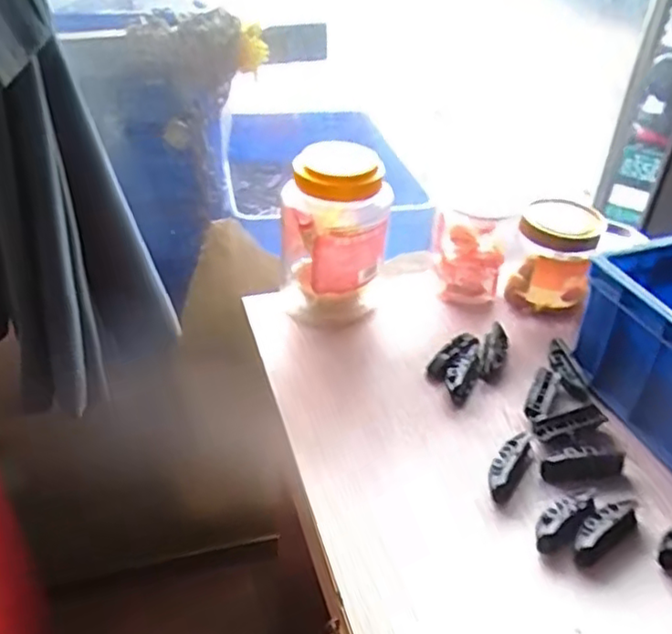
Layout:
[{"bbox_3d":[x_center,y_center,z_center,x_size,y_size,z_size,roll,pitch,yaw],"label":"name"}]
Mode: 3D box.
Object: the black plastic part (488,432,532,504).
[{"bbox_3d":[0.141,0.118,0.517,0.024,0.014,0.068,24,42,26],"label":"black plastic part"}]

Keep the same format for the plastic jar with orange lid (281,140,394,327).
[{"bbox_3d":[-0.003,-0.083,0.658,0.099,0.168,0.081,-7,38,-12],"label":"plastic jar with orange lid"}]

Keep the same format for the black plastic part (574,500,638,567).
[{"bbox_3d":[0.199,0.157,0.473,0.062,0.020,0.022,-25,45,-31],"label":"black plastic part"}]

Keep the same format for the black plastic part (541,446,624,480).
[{"bbox_3d":[0.202,0.117,0.523,0.070,0.017,0.019,-3,37,-7],"label":"black plastic part"}]

